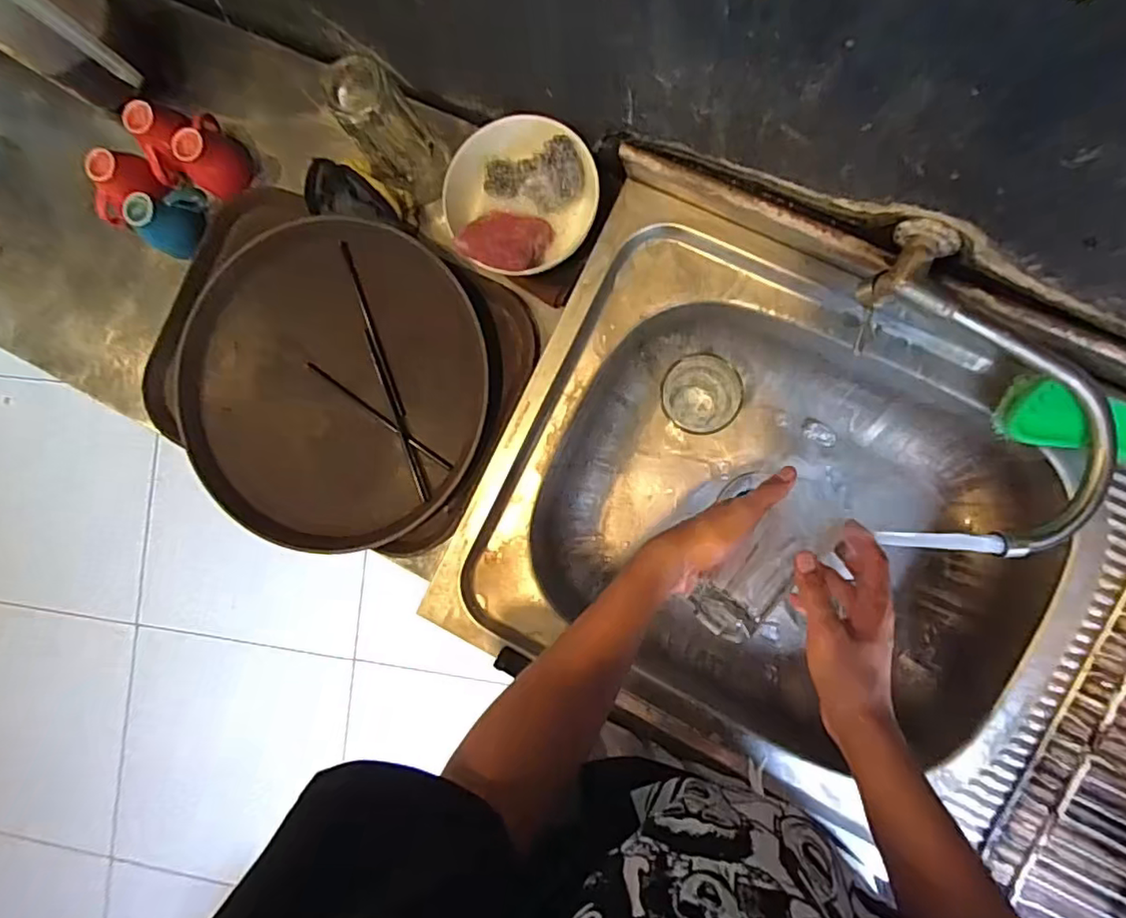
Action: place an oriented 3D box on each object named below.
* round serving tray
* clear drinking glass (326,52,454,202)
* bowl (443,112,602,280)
[{"bbox_3d":[-0.257,-0.079,0.632,0.350,0.027,0.333,0,88,8],"label":"round serving tray"},{"bbox_3d":[-0.166,-0.316,0.595,0.069,0.163,0.056,-35,83,5],"label":"clear drinking glass"},{"bbox_3d":[-0.048,-0.254,0.588,0.139,0.071,0.144,0,88,8],"label":"bowl"}]

